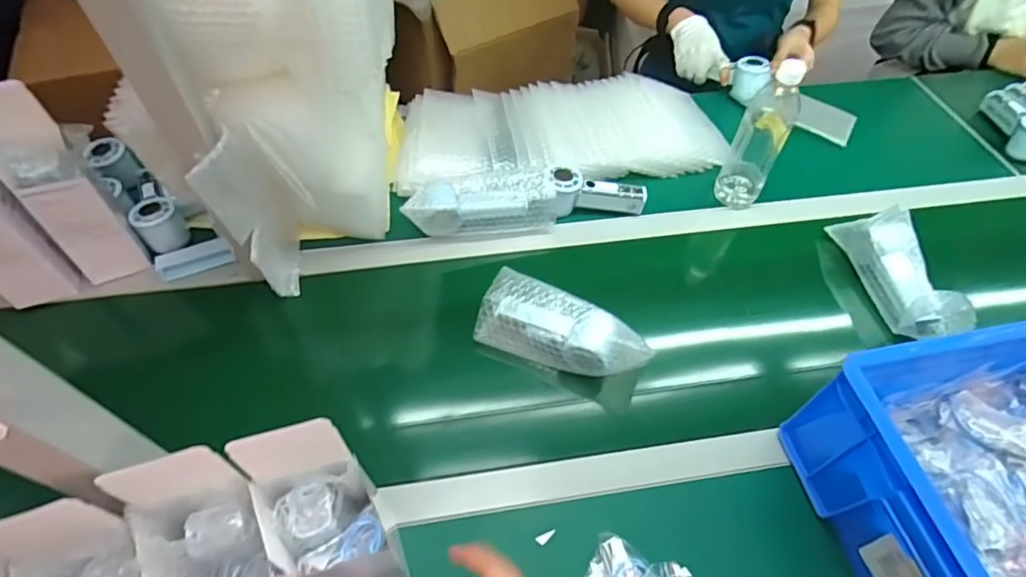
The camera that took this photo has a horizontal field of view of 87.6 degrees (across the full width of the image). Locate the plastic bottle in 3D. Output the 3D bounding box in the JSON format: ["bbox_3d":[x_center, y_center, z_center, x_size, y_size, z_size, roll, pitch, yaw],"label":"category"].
[{"bbox_3d":[0.357,-0.217,0.769,0.066,0.217,0.066,29,58,17],"label":"plastic bottle"}]

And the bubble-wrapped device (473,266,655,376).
[{"bbox_3d":[0.059,0.048,0.649,0.202,0.067,0.078,24,57,14],"label":"bubble-wrapped device"}]

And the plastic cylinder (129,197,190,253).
[{"bbox_3d":[-0.488,-0.089,0.741,0.056,0.058,0.056,-35,63,-24],"label":"plastic cylinder"}]

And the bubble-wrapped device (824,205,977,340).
[{"bbox_3d":[0.530,-0.026,0.729,0.076,0.065,0.190,-8,55,-8],"label":"bubble-wrapped device"}]

